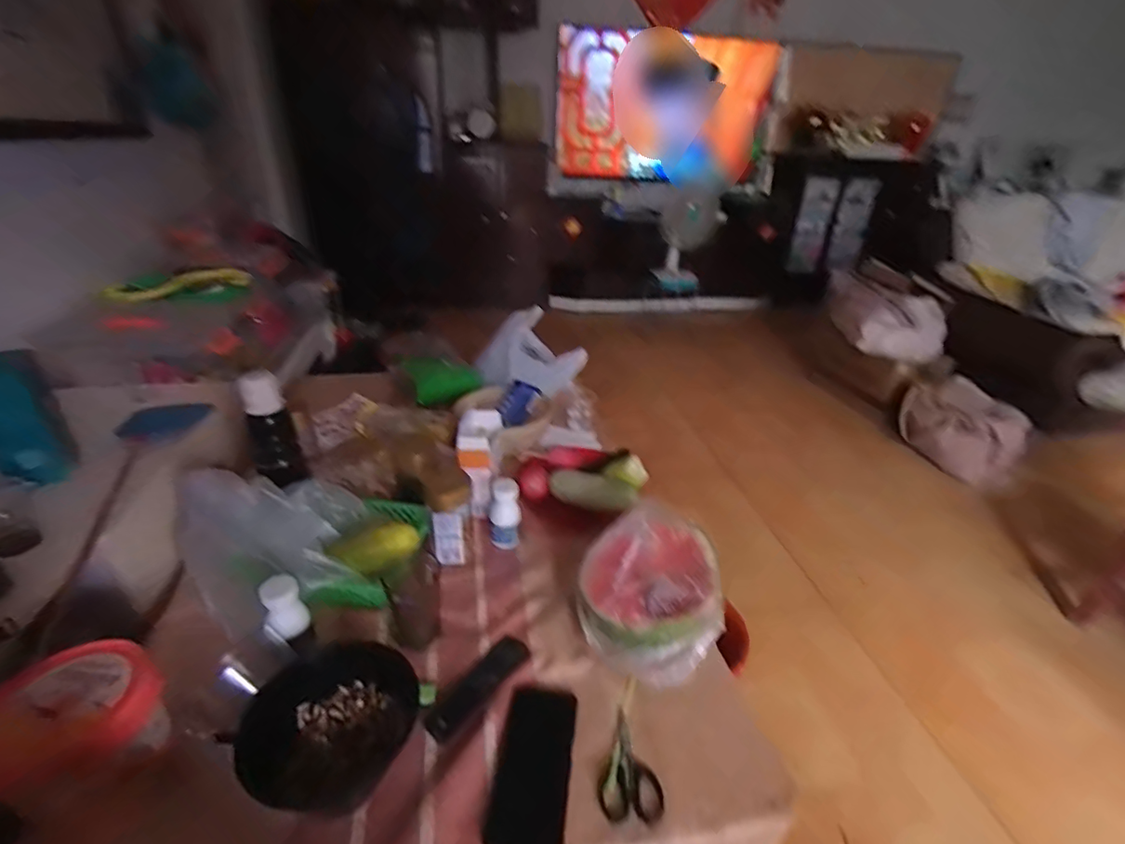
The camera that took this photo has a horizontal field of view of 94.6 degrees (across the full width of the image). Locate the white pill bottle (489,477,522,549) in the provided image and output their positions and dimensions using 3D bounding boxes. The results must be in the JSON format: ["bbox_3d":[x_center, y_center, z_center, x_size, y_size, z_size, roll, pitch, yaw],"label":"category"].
[{"bbox_3d":[-0.093,0.149,0.847,0.050,0.103,0.048,0,29,-4],"label":"white pill bottle"}]

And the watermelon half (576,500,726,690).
[{"bbox_3d":[0.108,0.214,0.663,0.168,0.138,0.162,1,29,-1],"label":"watermelon half"}]

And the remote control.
[{"bbox_3d":[-0.102,0.320,0.635,0.044,0.013,0.151,23,36,33],"label":"remote control"}]

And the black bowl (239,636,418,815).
[{"bbox_3d":[-0.247,0.324,0.559,0.155,0.054,0.168,18,33,26],"label":"black bowl"}]

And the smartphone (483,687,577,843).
[{"bbox_3d":[-0.030,0.368,0.558,0.076,0.011,0.164,5,30,6],"label":"smartphone"}]

